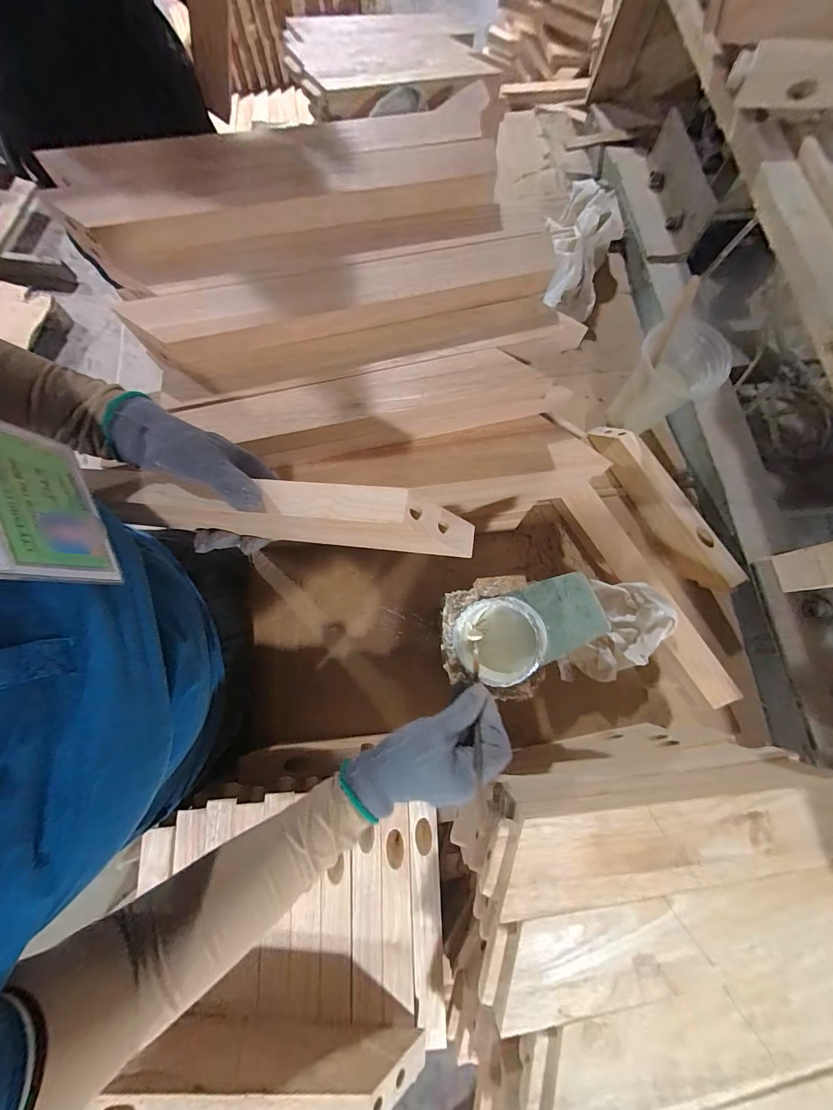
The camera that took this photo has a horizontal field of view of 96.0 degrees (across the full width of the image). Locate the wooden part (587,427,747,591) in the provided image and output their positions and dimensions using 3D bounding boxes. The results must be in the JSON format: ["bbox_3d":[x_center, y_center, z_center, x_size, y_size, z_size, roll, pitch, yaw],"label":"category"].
[{"bbox_3d":[0.364,-0.082,0.564,0.040,0.053,0.299,-27,78,-7],"label":"wooden part"}]

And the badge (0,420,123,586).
[{"bbox_3d":[-0.207,-0.028,0.199,0.004,0.083,0.097,-29,80,2],"label":"badge"}]

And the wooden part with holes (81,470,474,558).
[{"bbox_3d":[-0.110,-0.036,0.303,0.304,0.053,0.034,6,76,8],"label":"wooden part with holes"}]

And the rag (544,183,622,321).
[{"bbox_3d":[0.283,-0.541,0.658,0.129,0.062,0.249,24,77,5],"label":"rag"}]

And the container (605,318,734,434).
[{"bbox_3d":[0.360,-0.249,0.550,0.101,0.126,0.091,13,76,3],"label":"container"}]

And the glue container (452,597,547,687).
[{"bbox_3d":[0.080,0.087,0.377,0.082,0.063,0.079,0,76,0],"label":"glue container"}]

